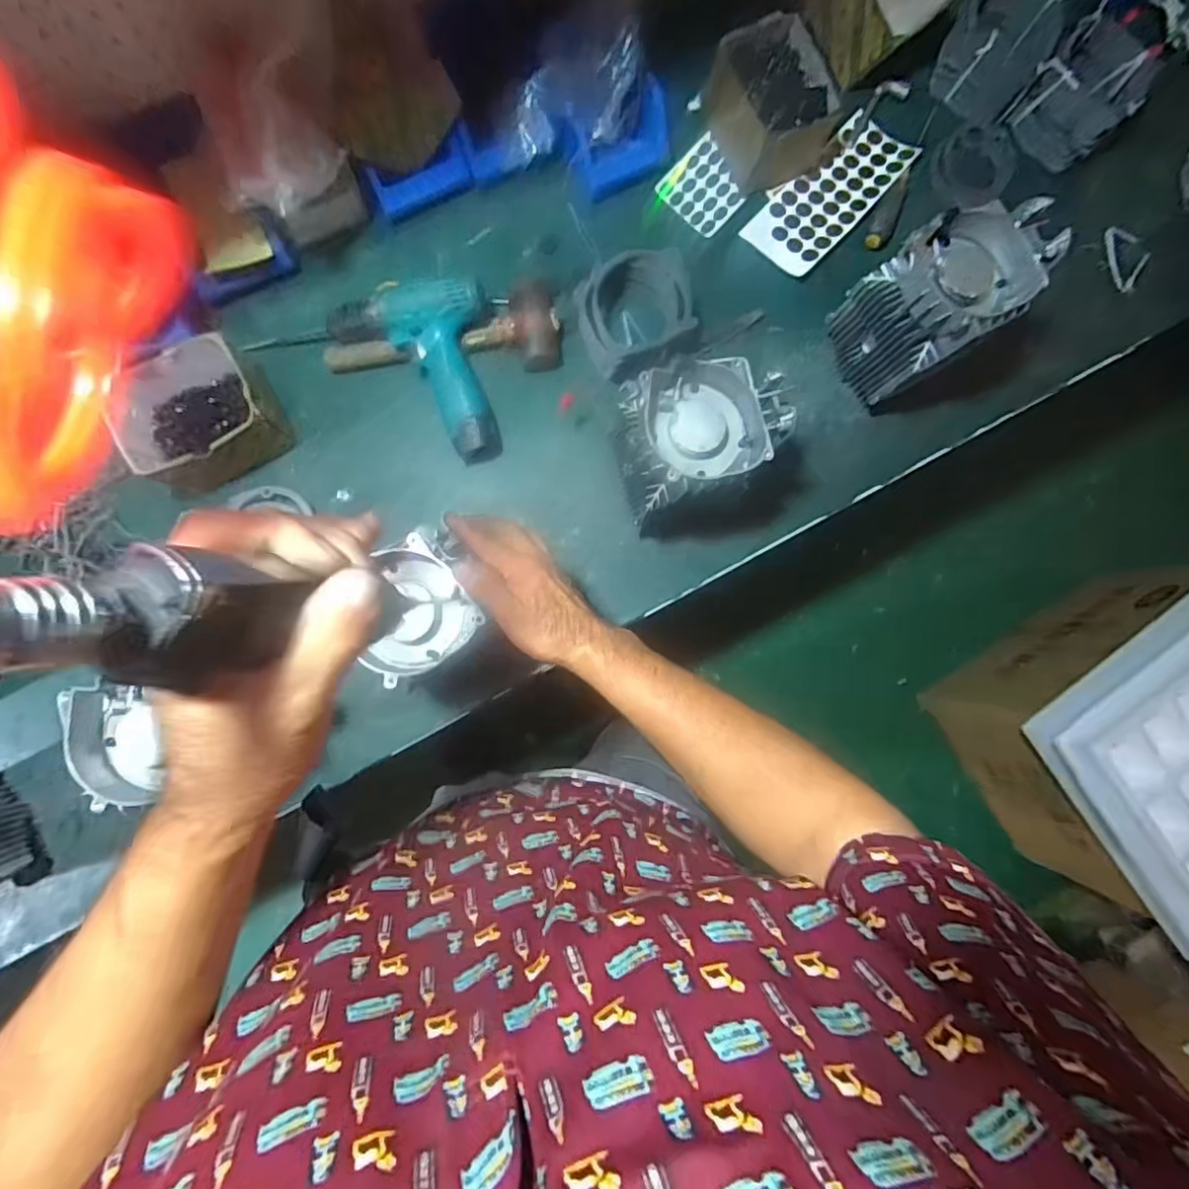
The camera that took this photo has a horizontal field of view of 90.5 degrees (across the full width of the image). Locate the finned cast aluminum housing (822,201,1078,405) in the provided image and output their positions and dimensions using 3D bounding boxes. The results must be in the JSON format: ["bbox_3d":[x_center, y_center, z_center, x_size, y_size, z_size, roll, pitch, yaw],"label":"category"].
[{"bbox_3d":[0.370,-0.314,0.662,0.139,0.194,0.123,-27,88,-6],"label":"finned cast aluminum housing"}]

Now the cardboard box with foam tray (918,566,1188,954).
[{"bbox_3d":[1.079,0.311,1.190,0.545,0.671,0.616,-34,89,-6],"label":"cardboard box with foam tray"}]

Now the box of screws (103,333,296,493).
[{"bbox_3d":[-0.443,-0.204,0.665,0.153,0.089,0.136,-24,88,-6],"label":"box of screws"}]

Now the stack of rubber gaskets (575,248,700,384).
[{"bbox_3d":[0.050,-0.334,0.710,0.130,0.061,0.127,-23,88,-6],"label":"stack of rubber gaskets"}]

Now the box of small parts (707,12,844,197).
[{"bbox_3d":[0.217,-0.585,0.719,0.118,0.096,0.152,-27,88,-6],"label":"box of small parts"}]

